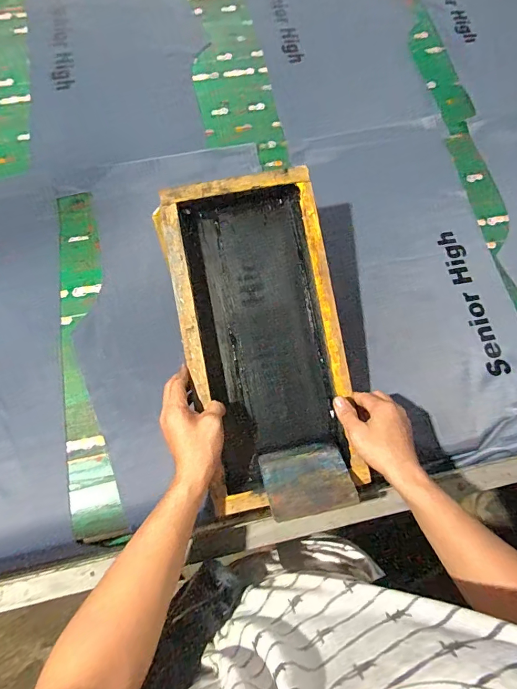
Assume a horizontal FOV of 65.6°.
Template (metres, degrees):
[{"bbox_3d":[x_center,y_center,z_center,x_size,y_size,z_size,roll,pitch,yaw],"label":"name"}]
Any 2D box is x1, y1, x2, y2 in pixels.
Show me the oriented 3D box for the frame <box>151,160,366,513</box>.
[{"bbox_3d":[0.005,-0.015,0.565,0.215,0.051,0.434,-12,85,-6],"label":"frame"}]

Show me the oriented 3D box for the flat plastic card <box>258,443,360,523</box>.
[{"bbox_3d":[0.062,0.171,0.515,0.107,0.011,0.098,-8,36,-8],"label":"flat plastic card"}]

